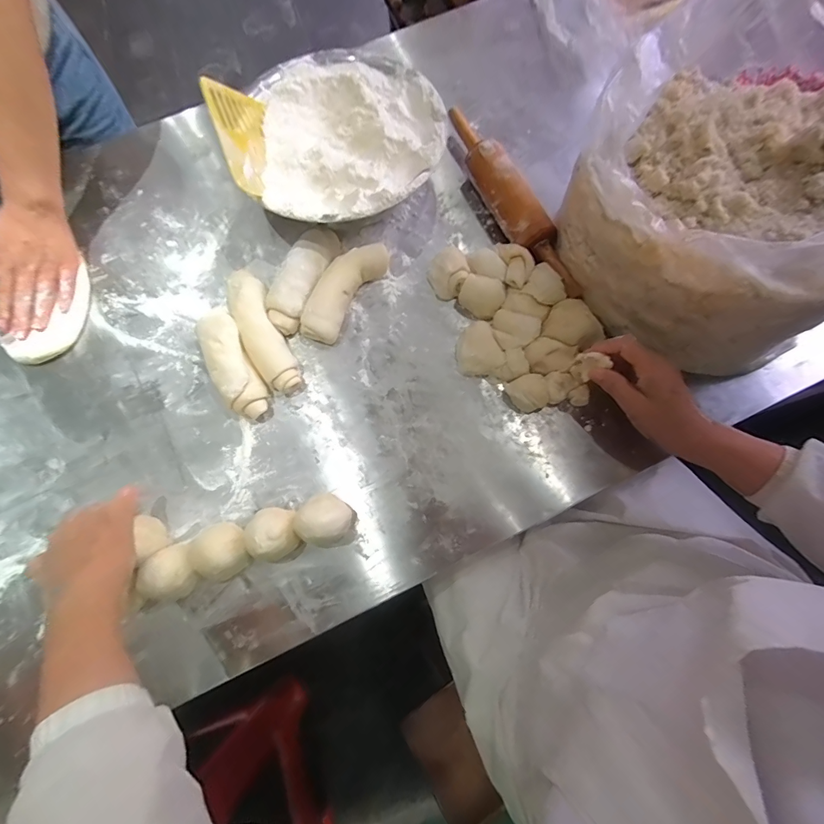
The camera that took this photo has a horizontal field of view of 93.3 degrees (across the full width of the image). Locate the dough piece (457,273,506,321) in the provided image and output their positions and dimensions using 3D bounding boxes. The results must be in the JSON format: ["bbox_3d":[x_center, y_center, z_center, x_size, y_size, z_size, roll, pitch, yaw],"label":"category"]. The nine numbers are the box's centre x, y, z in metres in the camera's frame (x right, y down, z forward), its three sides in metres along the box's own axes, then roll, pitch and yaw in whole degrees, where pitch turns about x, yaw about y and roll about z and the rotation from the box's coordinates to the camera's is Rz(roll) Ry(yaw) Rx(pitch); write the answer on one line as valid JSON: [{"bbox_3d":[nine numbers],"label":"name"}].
[{"bbox_3d":[0.091,-0.152,0.506,0.055,0.029,0.044,37,79,11],"label":"dough piece"}]

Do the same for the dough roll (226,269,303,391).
[{"bbox_3d":[-0.193,-0.104,0.498,0.049,0.035,0.175,-25,75,-5],"label":"dough roll"}]

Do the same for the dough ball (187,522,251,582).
[{"bbox_3d":[-0.203,0.149,0.417,0.055,0.053,0.058,-1,74,2],"label":"dough ball"}]

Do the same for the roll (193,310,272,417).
[{"bbox_3d":[-0.222,-0.058,0.480,0.049,0.048,0.143,-28,75,-6],"label":"roll"}]

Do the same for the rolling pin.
[{"bbox_3d":[0.129,-0.291,0.532,0.050,0.059,0.333,-23,75,-4],"label":"rolling pin"}]

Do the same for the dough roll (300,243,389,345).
[{"bbox_3d":[-0.090,-0.161,0.510,0.051,0.039,0.154,29,77,10],"label":"dough roll"}]

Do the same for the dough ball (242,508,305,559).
[{"bbox_3d":[-0.147,0.131,0.419,0.048,0.056,0.051,-1,74,2],"label":"dough ball"}]

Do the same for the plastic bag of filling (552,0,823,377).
[{"bbox_3d":[0.338,-0.231,0.393,0.295,0.222,0.291,34,78,11],"label":"plastic bag of filling"}]

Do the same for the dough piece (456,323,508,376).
[{"bbox_3d":[0.082,-0.075,0.488,0.052,0.023,0.062,-23,75,-4],"label":"dough piece"}]

